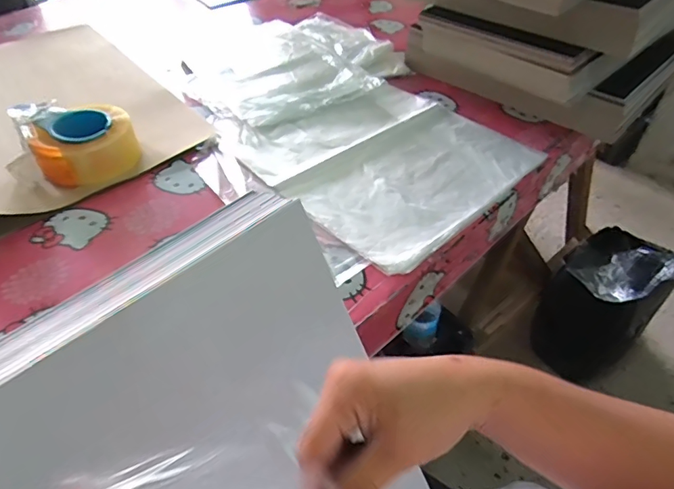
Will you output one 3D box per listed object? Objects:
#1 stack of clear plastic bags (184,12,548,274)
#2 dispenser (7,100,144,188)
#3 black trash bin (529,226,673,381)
[{"bbox_3d":[0.002,-0.217,0.743,0.353,0.034,0.623,-24,53,-18],"label":"stack of clear plastic bags"},{"bbox_3d":[-0.362,-0.152,0.667,0.133,0.065,0.148,-29,51,-24],"label":"dispenser"},{"bbox_3d":[0.709,0.157,1.282,0.238,0.344,0.266,35,56,30],"label":"black trash bin"}]

